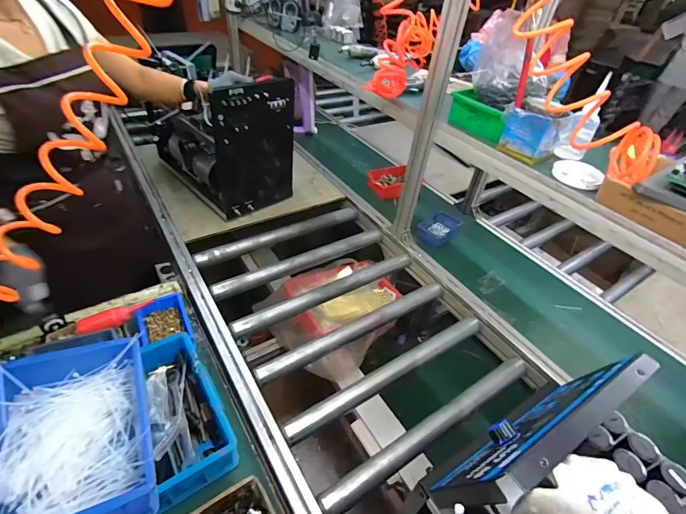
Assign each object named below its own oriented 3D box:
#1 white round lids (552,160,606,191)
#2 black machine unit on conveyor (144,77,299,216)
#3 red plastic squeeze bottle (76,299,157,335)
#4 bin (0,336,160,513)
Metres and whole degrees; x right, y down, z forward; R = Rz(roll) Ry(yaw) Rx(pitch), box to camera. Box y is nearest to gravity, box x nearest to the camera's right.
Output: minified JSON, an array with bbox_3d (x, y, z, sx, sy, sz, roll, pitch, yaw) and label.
[{"bbox_3d":[0.511,-0.180,0.789,0.097,0.027,0.099,36,49,29],"label":"white round lids"},{"bbox_3d":[-0.427,-0.448,1.249,0.292,0.390,0.488,-27,51,-32],"label":"black machine unit on conveyor"},{"bbox_3d":[-0.495,0.129,0.802,0.150,0.032,0.036,-21,48,-28],"label":"red plastic squeeze bottle"},{"bbox_3d":[-0.416,0.262,0.564,0.212,0.096,0.321,-14,45,-22],"label":"bin"}]

